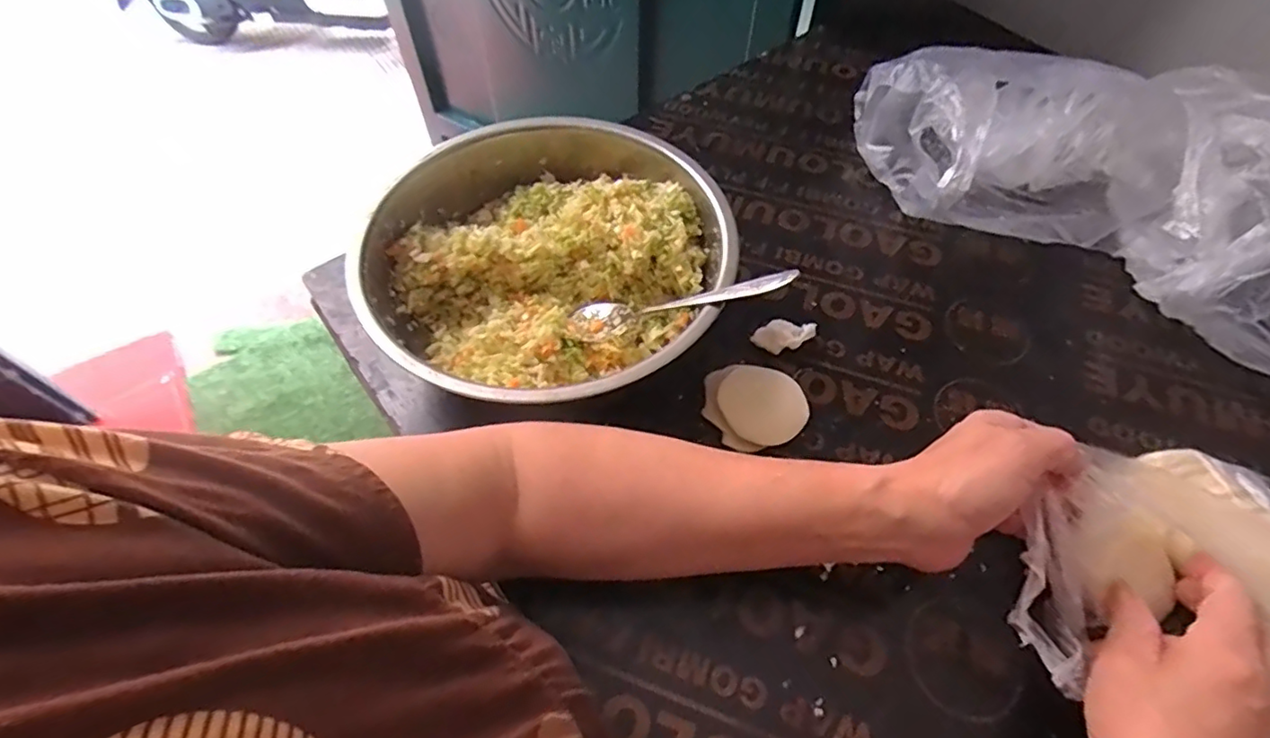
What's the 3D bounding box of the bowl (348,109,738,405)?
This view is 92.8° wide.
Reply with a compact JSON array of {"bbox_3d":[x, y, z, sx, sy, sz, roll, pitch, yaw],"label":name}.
[{"bbox_3d":[-0.056,-0.064,0.434,0.238,0.088,0.237,0,56,0],"label":"bowl"}]

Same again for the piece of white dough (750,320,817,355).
[{"bbox_3d":[0.112,-0.026,0.456,0.040,0.012,0.029,-32,62,-20],"label":"piece of white dough"}]

